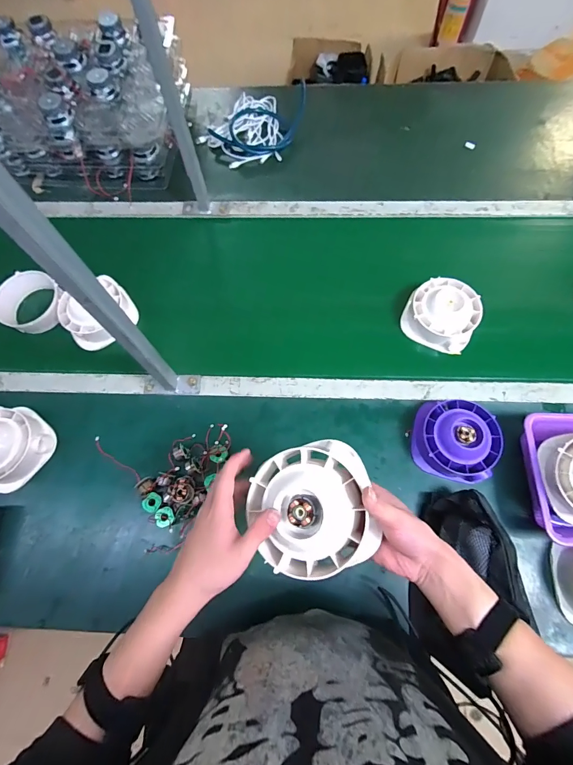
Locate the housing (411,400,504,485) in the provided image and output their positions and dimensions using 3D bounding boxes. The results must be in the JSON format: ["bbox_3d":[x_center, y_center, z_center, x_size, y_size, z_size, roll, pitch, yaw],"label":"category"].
[{"bbox_3d":[0.295,0.098,0.615,0.128,0.063,0.129,14,73,6],"label":"housing"}]

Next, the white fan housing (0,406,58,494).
[{"bbox_3d":[-0.510,0.116,0.641,0.132,0.059,0.138,-1,72,2],"label":"white fan housing"}]

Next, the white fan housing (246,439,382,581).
[{"bbox_3d":[0.026,0.134,0.378,0.129,0.050,0.129,-1,72,2],"label":"white fan housing"}]

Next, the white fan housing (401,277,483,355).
[{"bbox_3d":[0.311,-0.142,0.703,0.131,0.065,0.128,27,75,10],"label":"white fan housing"}]

